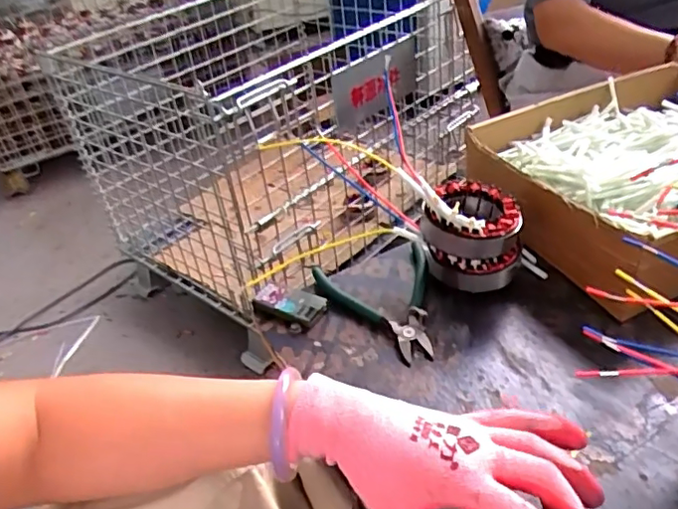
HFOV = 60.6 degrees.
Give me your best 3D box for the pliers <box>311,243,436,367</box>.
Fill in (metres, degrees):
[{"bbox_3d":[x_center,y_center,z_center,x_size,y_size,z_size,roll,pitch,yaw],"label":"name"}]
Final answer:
[{"bbox_3d":[0.050,0.044,0.546,0.109,0.015,0.139,-16,37,-12],"label":"pliers"}]

